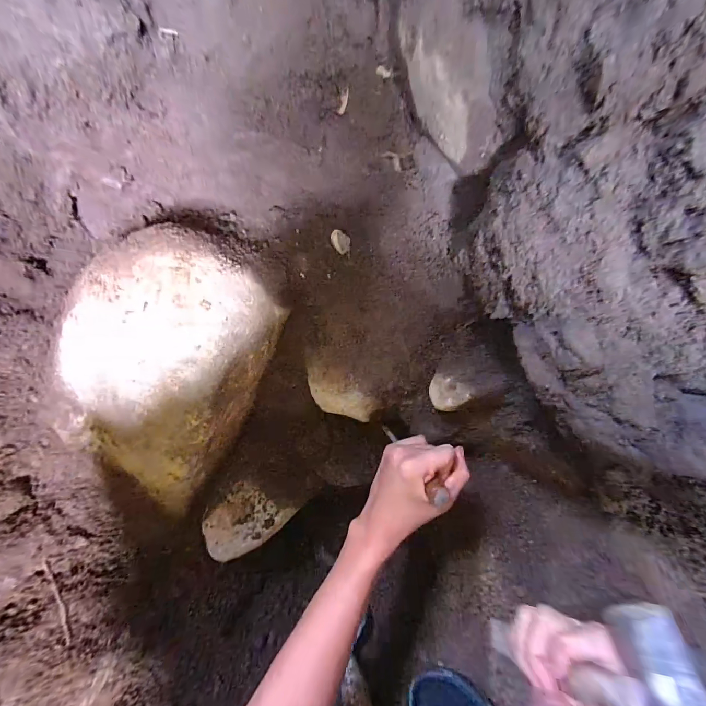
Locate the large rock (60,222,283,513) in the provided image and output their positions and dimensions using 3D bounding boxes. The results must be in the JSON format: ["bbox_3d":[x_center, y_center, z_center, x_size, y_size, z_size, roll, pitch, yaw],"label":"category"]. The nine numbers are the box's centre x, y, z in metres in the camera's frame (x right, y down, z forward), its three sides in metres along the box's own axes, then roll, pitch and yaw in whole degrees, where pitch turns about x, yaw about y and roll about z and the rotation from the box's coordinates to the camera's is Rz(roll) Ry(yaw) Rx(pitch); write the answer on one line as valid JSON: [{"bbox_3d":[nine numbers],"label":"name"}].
[{"bbox_3d":[-0.221,0.011,0.392,0.191,0.201,0.270,28,68,12],"label":"large rock"}]

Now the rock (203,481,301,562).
[{"bbox_3d":[-0.143,0.219,0.447,0.106,0.043,0.080,-41,71,-18],"label":"rock"}]

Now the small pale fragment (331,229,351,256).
[{"bbox_3d":[-0.016,-0.144,0.435,0.029,0.009,0.023,35,97,-20],"label":"small pale fragment"}]

